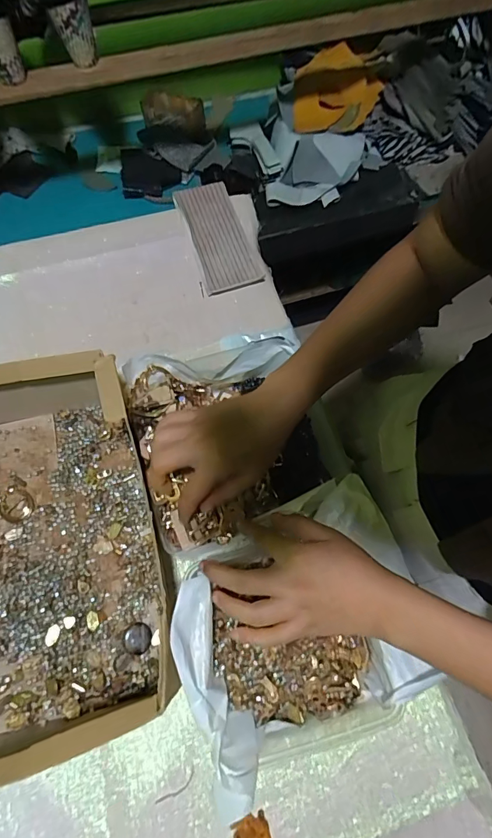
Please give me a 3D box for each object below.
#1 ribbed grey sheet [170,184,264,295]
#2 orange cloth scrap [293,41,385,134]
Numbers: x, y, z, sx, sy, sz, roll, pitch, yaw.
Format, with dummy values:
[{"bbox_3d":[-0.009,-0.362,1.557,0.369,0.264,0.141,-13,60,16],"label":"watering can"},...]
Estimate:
[{"bbox_3d":[-0.038,-0.266,0.612,0.086,0.018,0.178,-17,78,-12],"label":"ribbed grey sheet"},{"bbox_3d":[0.170,-0.630,0.810,0.165,0.035,0.153,-5,82,2],"label":"orange cloth scrap"}]

